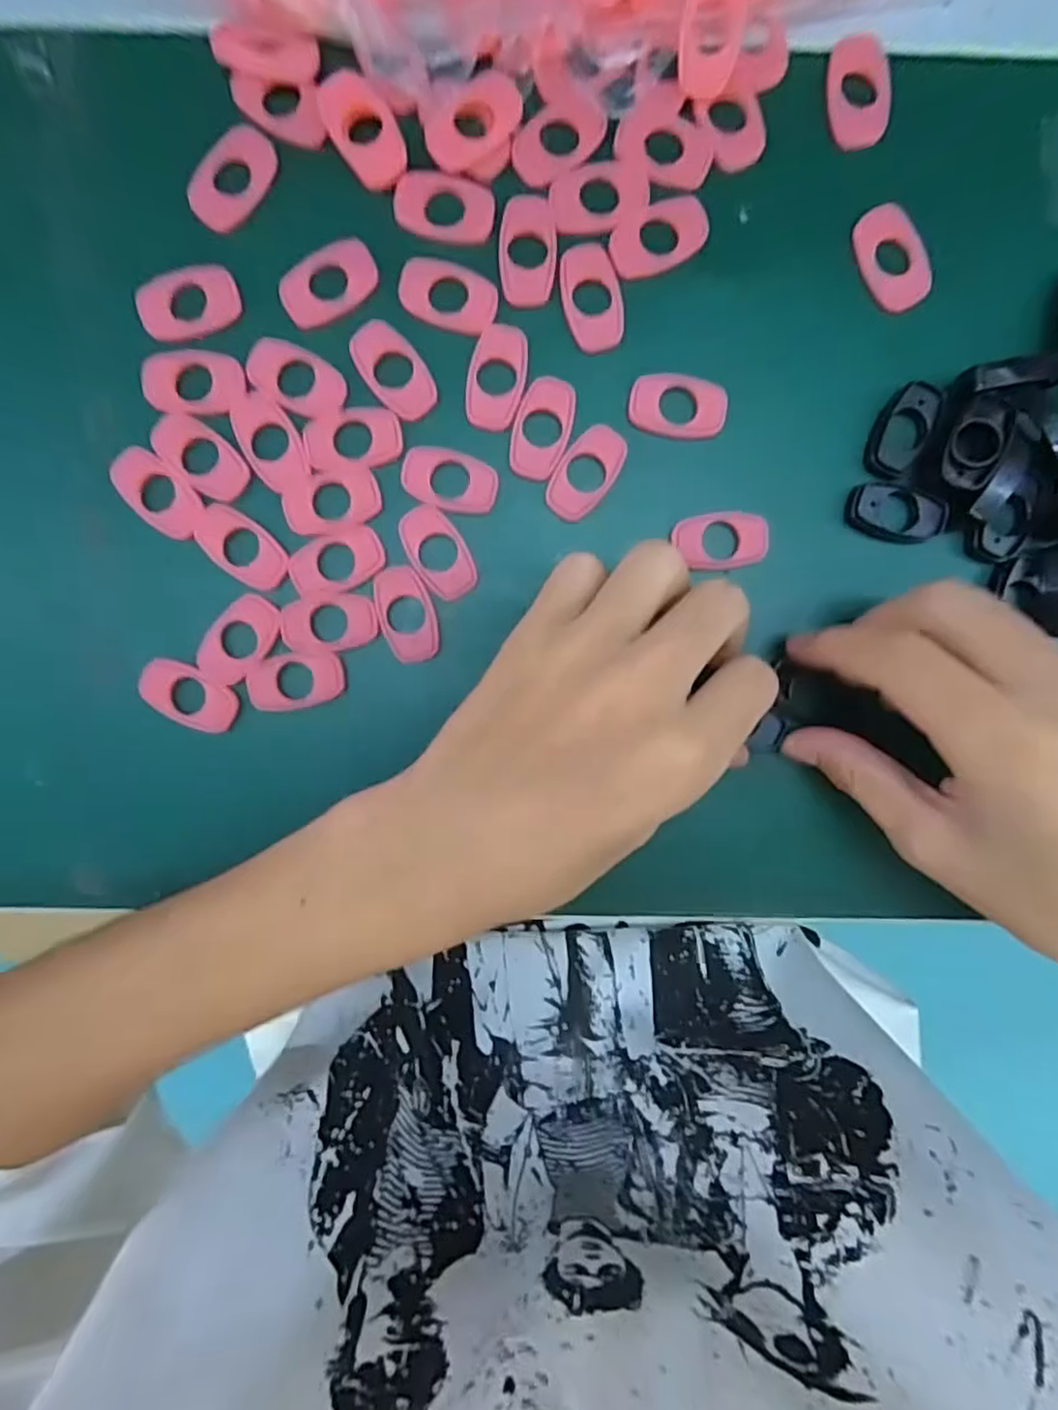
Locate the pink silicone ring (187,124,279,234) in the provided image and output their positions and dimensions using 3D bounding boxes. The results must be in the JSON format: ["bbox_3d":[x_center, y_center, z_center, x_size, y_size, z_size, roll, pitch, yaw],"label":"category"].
[{"bbox_3d":[-0.095,-0.170,0.217,0.019,0.004,0.033,34,94,-3],"label":"pink silicone ring"}]

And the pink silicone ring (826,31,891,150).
[{"bbox_3d":[0.107,-0.199,0.218,0.019,0.004,0.032,-7,95,0],"label":"pink silicone ring"}]

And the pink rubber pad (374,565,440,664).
[{"bbox_3d":[-0.042,-0.031,0.230,0.019,0.007,0.033,-15,95,1],"label":"pink rubber pad"}]

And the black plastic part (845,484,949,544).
[{"bbox_3d":[0.125,-0.066,0.232,0.032,0.004,0.017,15,106,13],"label":"black plastic part"}]

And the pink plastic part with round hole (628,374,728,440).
[{"bbox_3d":[0.050,-0.100,0.227,0.032,0.006,0.019,4,95,-1],"label":"pink plastic part with round hole"}]

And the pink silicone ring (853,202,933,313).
[{"bbox_3d":[0.121,-0.148,0.223,0.021,0.004,0.033,-23,95,2],"label":"pink silicone ring"}]

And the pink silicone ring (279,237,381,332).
[{"bbox_3d":[-0.066,-0.138,0.219,0.032,0.004,0.021,-30,95,2],"label":"pink silicone ring"}]

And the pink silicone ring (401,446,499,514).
[{"bbox_3d":[-0.027,-0.075,0.225,0.032,0.004,0.019,20,95,-2],"label":"pink silicone ring"}]

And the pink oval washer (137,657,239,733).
[{"bbox_3d":[-0.117,-0.003,0.229,0.033,0.005,0.018,26,95,-3],"label":"pink oval washer"}]

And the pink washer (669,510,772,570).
[{"bbox_3d":[0.066,-0.056,0.229,0.031,0.004,0.019,-8,96,0],"label":"pink washer"}]

